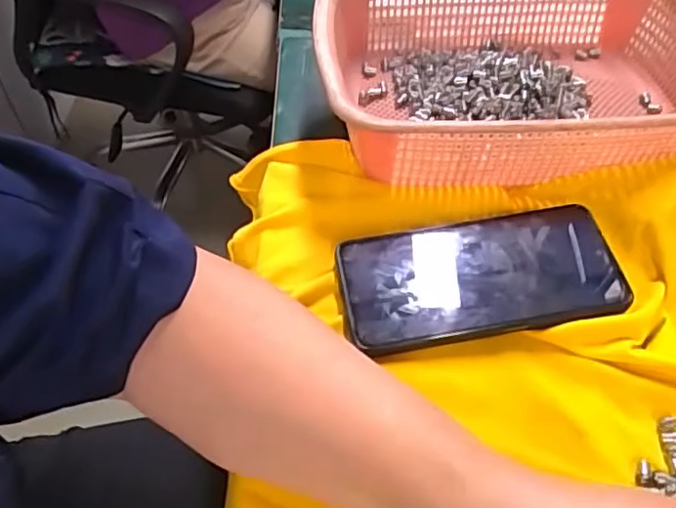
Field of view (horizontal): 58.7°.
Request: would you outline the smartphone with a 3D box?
[{"bbox_3d":[0.083,0.013,0.356,0.160,0.010,0.077,-8,49,-6],"label":"smartphone"}]

